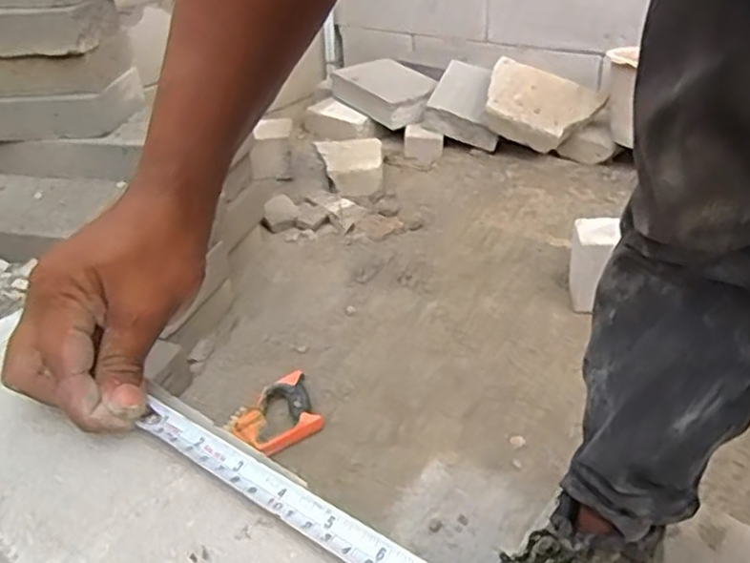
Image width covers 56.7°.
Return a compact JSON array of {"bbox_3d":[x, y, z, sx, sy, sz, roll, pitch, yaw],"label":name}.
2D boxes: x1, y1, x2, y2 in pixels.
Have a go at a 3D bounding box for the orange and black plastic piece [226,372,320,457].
[{"bbox_3d":[-0.147,0.202,1.041,0.140,0.029,0.118,-25,38,-29],"label":"orange and black plastic piece"}]

